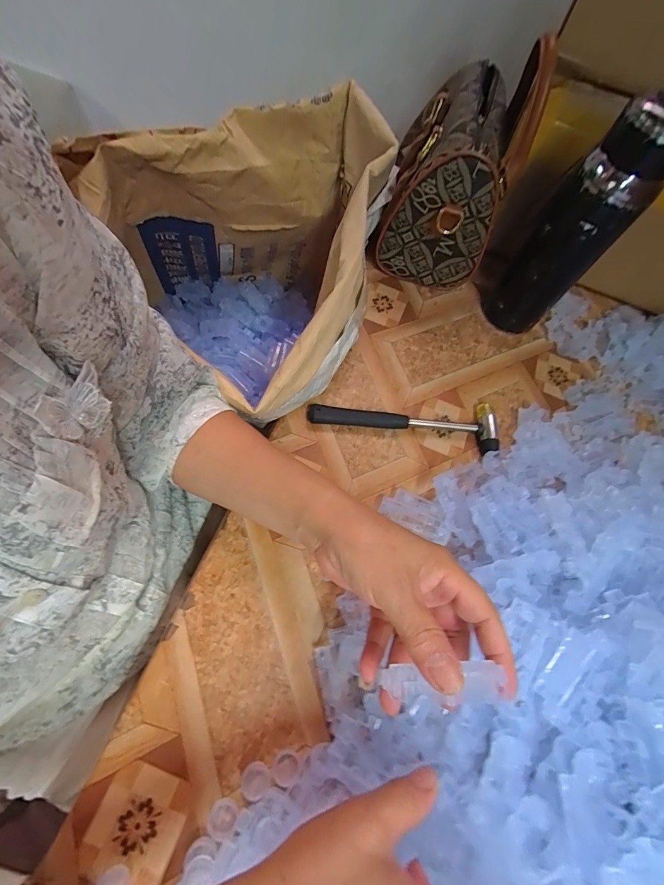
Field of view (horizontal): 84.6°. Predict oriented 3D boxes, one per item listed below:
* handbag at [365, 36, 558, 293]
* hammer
[{"bbox_3d":[0.146,-0.335,0.465,0.150,0.177,0.233,21,65,2],"label":"handbag"},{"bbox_3d":[0.077,-0.027,0.396,0.202,0.031,0.060,8,65,-4],"label":"hammer"}]

